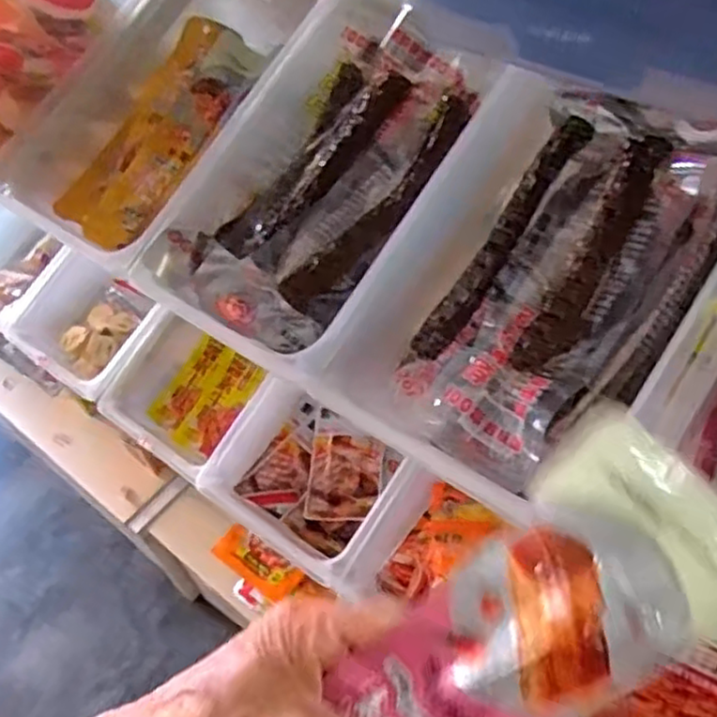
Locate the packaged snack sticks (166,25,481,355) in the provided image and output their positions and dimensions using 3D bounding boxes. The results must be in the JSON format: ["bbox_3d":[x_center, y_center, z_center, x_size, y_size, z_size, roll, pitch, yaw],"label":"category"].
[{"bbox_3d":[-0.023,-0.136,0.534,0.141,0.048,0.272,25,75,23],"label":"packaged snack sticks"}]

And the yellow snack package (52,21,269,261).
[{"bbox_3d":[-0.189,-0.214,0.662,0.110,0.027,0.233,35,88,28],"label":"yellow snack package"}]

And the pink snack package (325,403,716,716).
[{"bbox_3d":[0.047,0.118,0.272,0.214,0.023,0.076,-45,78,12],"label":"pink snack package"}]

